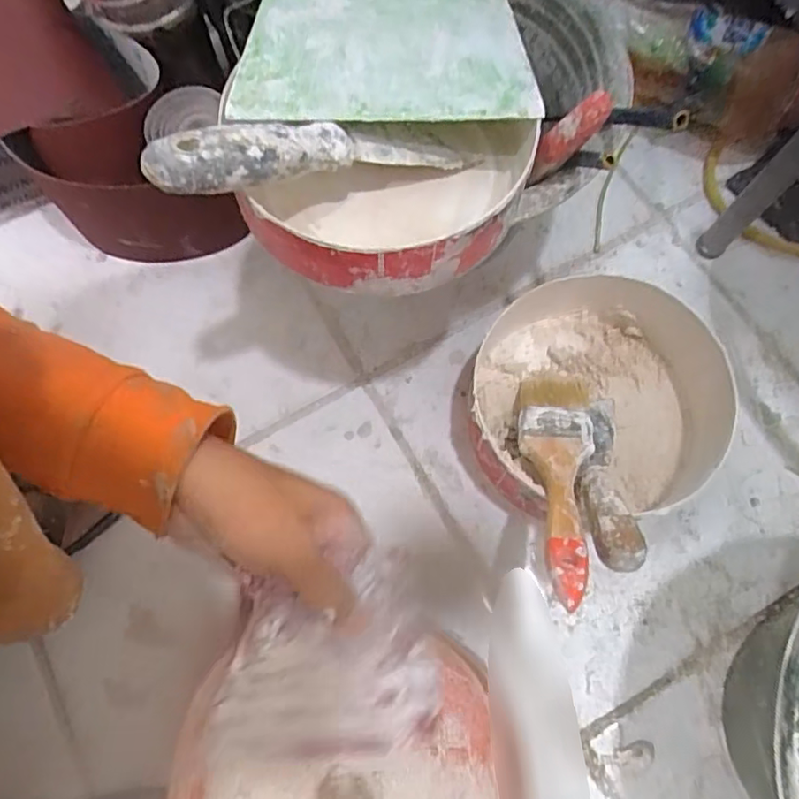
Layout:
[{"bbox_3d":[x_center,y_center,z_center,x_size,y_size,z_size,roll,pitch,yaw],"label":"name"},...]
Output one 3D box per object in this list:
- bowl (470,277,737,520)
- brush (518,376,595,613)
[{"bbox_3d":[0.134,-0.004,0.456,0.161,0.072,0.152,0,71,1],"label":"bowl"},{"bbox_3d":[0.106,0.043,0.400,0.050,0.014,0.212,8,38,3],"label":"brush"}]

